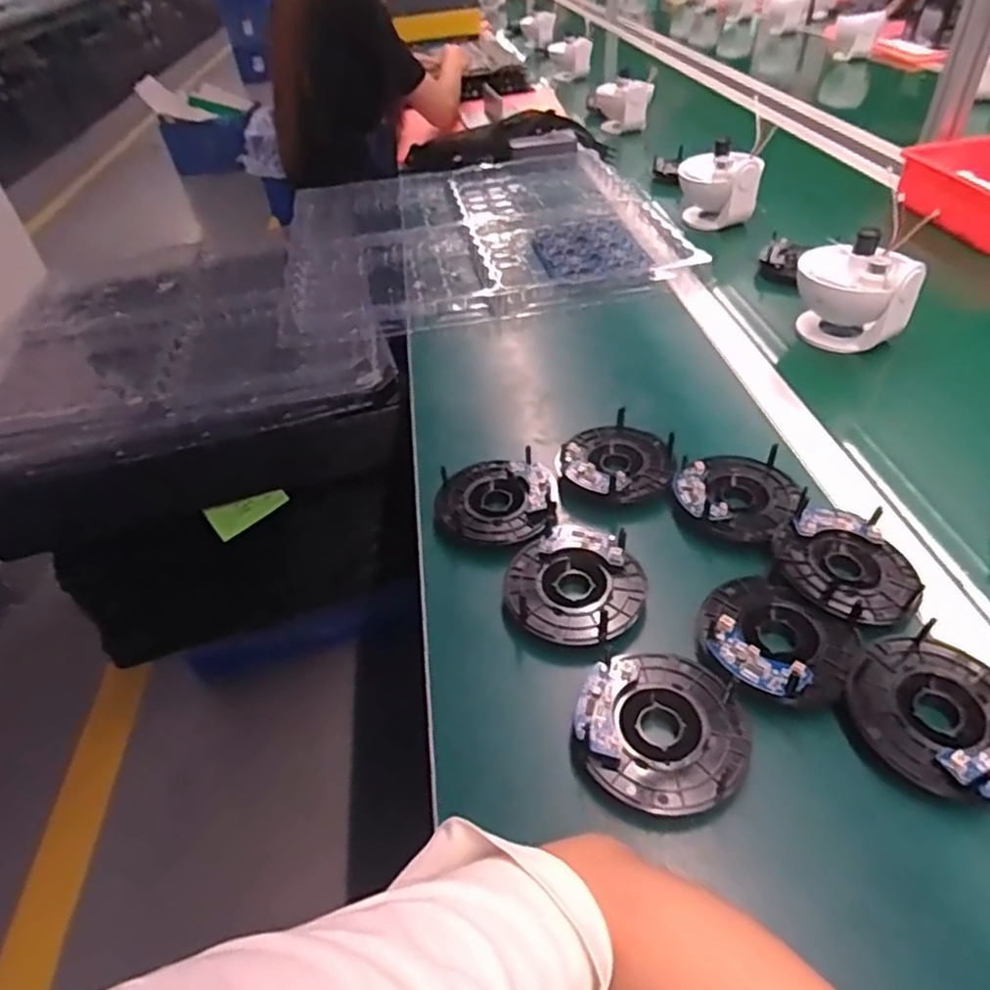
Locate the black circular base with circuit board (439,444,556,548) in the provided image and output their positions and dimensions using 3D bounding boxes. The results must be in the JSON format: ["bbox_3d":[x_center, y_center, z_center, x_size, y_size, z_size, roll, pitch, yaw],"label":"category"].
[{"bbox_3d":[0.002,0.003,0.557,0.102,0.022,0.099,-4,41,3],"label":"black circular base with circuit board"}]

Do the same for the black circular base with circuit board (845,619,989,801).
[{"bbox_3d":[0.264,0.130,0.392,0.094,0.031,0.097,-4,41,3],"label":"black circular base with circuit board"}]

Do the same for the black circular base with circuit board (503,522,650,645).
[{"bbox_3d":[0.060,0.069,0.488,0.100,0.035,0.095,-4,41,3],"label":"black circular base with circuit board"}]

